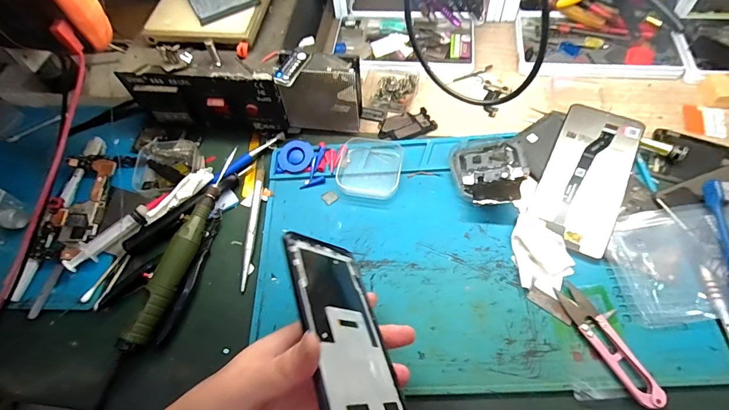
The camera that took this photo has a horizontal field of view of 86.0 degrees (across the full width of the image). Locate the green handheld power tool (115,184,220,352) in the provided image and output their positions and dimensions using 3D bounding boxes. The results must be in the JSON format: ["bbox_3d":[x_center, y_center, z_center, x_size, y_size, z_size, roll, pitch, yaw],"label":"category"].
[{"bbox_3d":[-0.171,0.051,0.359,0.018,0.026,0.159,11,62,11],"label":"green handheld power tool"}]

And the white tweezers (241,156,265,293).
[{"bbox_3d":[-0.112,0.013,0.393,0.009,0.005,0.146,-2,61,4],"label":"white tweezers"}]

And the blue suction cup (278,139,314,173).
[{"bbox_3d":[-0.073,-0.053,0.417,0.036,0.009,0.036,-2,61,4],"label":"blue suction cup"}]

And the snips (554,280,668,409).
[{"bbox_3d":[0.191,0.107,0.307,0.023,0.013,0.099,-25,62,-9],"label":"snips"}]

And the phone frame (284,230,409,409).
[{"bbox_3d":[-0.012,0.089,0.270,0.004,0.073,0.160,-42,49,22],"label":"phone frame"}]

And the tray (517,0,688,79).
[{"bbox_3d":[0.287,-0.239,0.484,0.179,0.047,0.190,4,61,7],"label":"tray"}]

